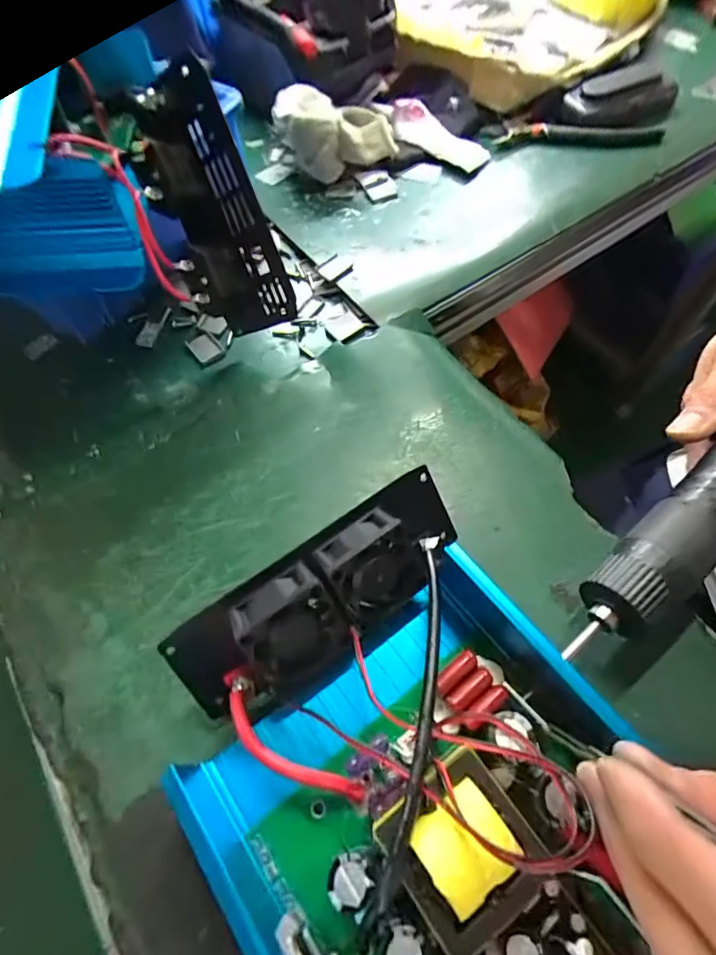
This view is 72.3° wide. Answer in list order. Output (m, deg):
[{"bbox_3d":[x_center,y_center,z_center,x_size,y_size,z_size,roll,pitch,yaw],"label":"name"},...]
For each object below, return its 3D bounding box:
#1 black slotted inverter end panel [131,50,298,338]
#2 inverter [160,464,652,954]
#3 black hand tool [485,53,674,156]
[{"bbox_3d":[-0.085,-0.149,0.283,0.055,0.130,0.033,-28,28,-13],"label":"black slotted inverter end panel"},{"bbox_3d":[0.045,0.145,0.167,0.157,0.056,0.286,-29,64,-14],"label":"inverter"},{"bbox_3d":[0.203,-0.319,0.436,0.168,0.019,0.077,-16,89,1],"label":"black hand tool"}]

